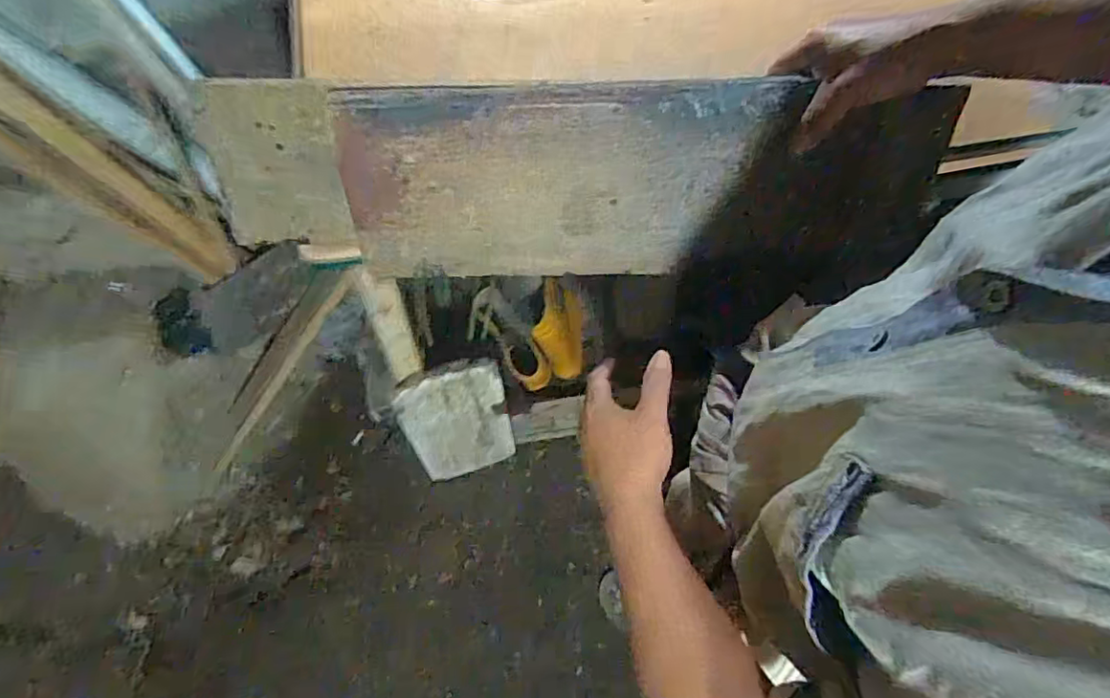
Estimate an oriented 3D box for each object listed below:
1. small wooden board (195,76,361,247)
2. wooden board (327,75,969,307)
[{"bbox_3d":[-0.274,-0.178,0.591,0.130,0.167,0.008,2,37,1],"label":"small wooden board"},{"bbox_3d":[0.072,-0.149,0.564,0.529,0.197,0.015,3,39,0],"label":"wooden board"}]

